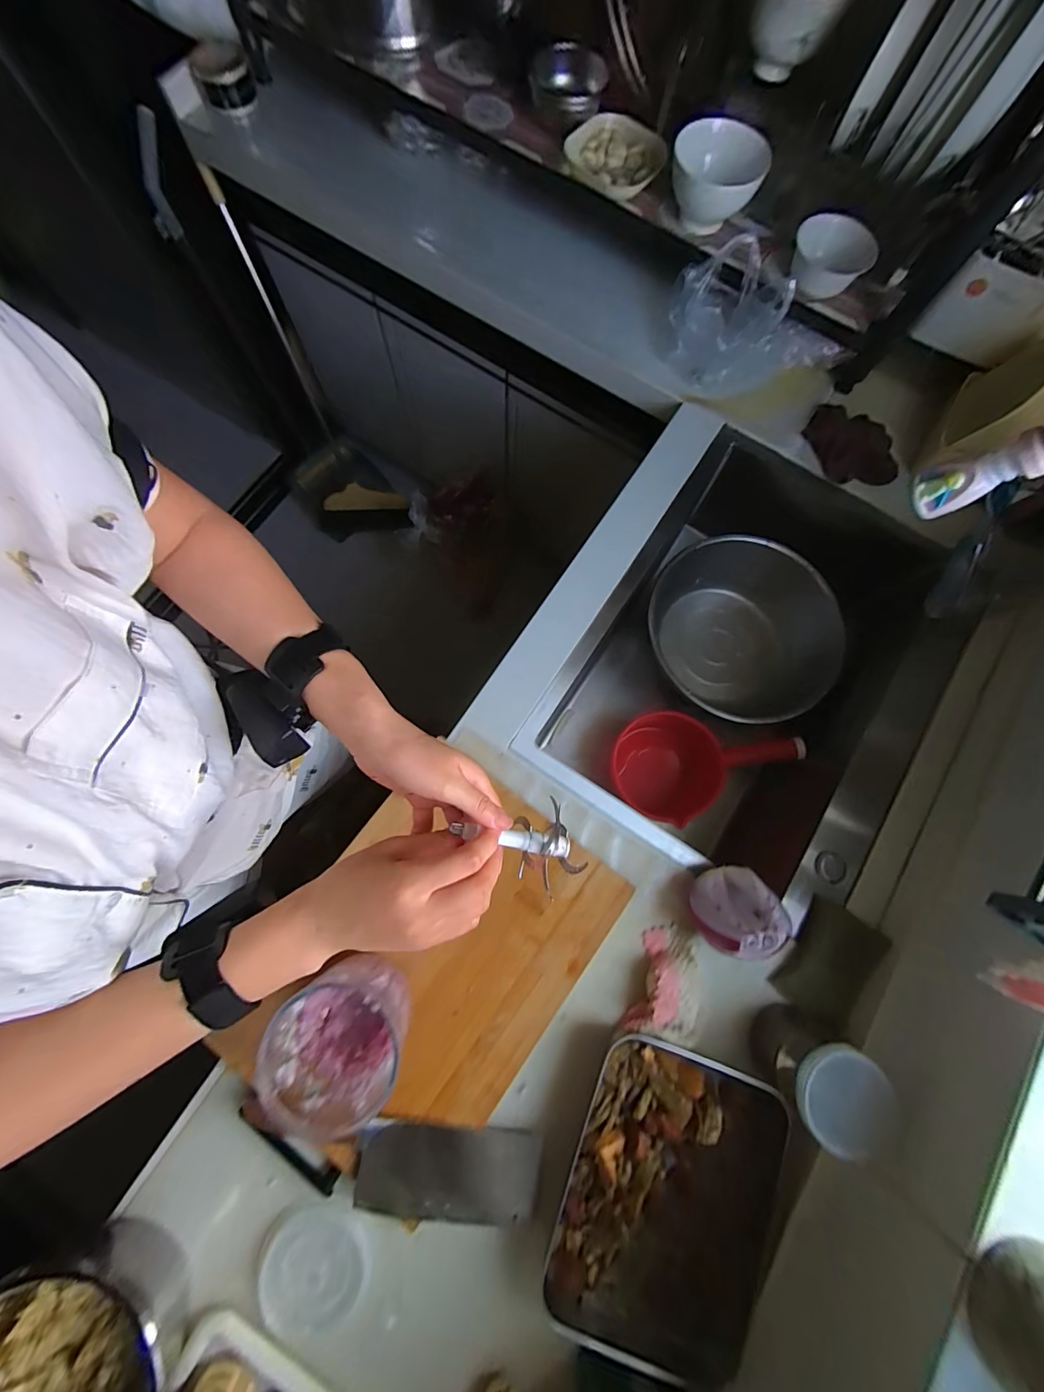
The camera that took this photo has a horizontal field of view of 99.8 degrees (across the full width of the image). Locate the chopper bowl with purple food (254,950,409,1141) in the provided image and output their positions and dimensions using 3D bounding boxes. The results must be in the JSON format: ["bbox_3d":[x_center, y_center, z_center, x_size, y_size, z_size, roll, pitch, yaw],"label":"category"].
[{"bbox_3d":[-0.172,0.323,0.436,0.109,0.121,0.115,0,78,-2],"label":"chopper bowl with purple food"}]

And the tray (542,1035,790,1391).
[{"bbox_3d":[0.149,0.499,0.443,0.187,0.042,0.255,21,78,3],"label":"tray"}]

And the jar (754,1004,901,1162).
[{"bbox_3d":[0.293,0.379,0.445,0.079,0.116,0.081,0,78,-2],"label":"jar"}]

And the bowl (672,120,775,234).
[{"bbox_3d":[0.273,-0.733,0.629,0.124,0.071,0.124,13,78,1],"label":"bowl"}]

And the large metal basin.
[{"bbox_3d":[0.357,-0.107,0.759,0.281,0.126,0.302,0,78,-2],"label":"large metal basin"}]

